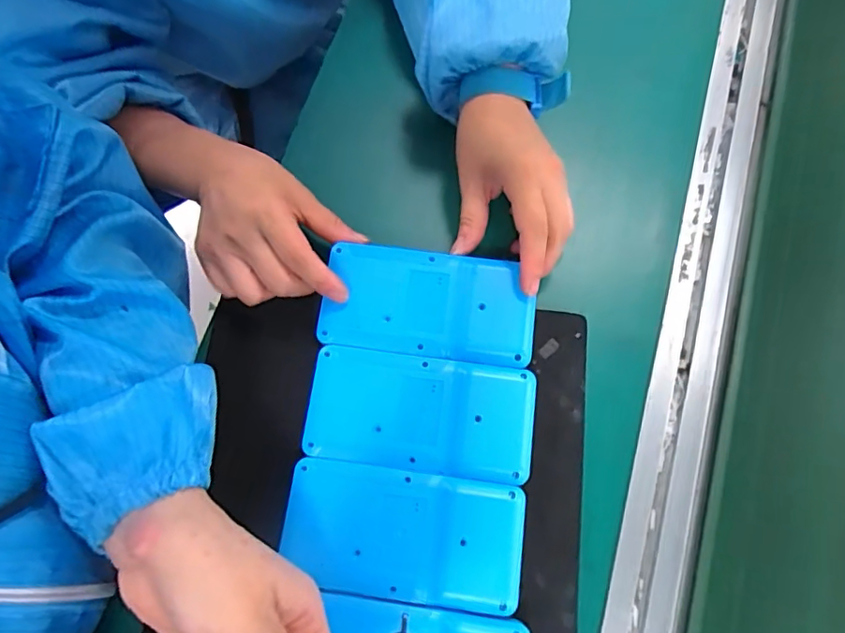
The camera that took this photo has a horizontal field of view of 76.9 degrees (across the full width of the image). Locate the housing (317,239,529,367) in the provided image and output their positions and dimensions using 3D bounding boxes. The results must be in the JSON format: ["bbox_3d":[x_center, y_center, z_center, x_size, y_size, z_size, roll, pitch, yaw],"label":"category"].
[{"bbox_3d":[0.003,-0.010,0.342,0.134,0.012,0.069,7,74,3],"label":"housing"}]

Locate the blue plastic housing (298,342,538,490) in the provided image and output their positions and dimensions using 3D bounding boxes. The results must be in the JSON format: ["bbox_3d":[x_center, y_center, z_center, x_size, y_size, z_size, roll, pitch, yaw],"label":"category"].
[{"bbox_3d":[-0.002,0.059,0.326,0.136,0.014,0.068,7,74,3],"label":"blue plastic housing"}]

